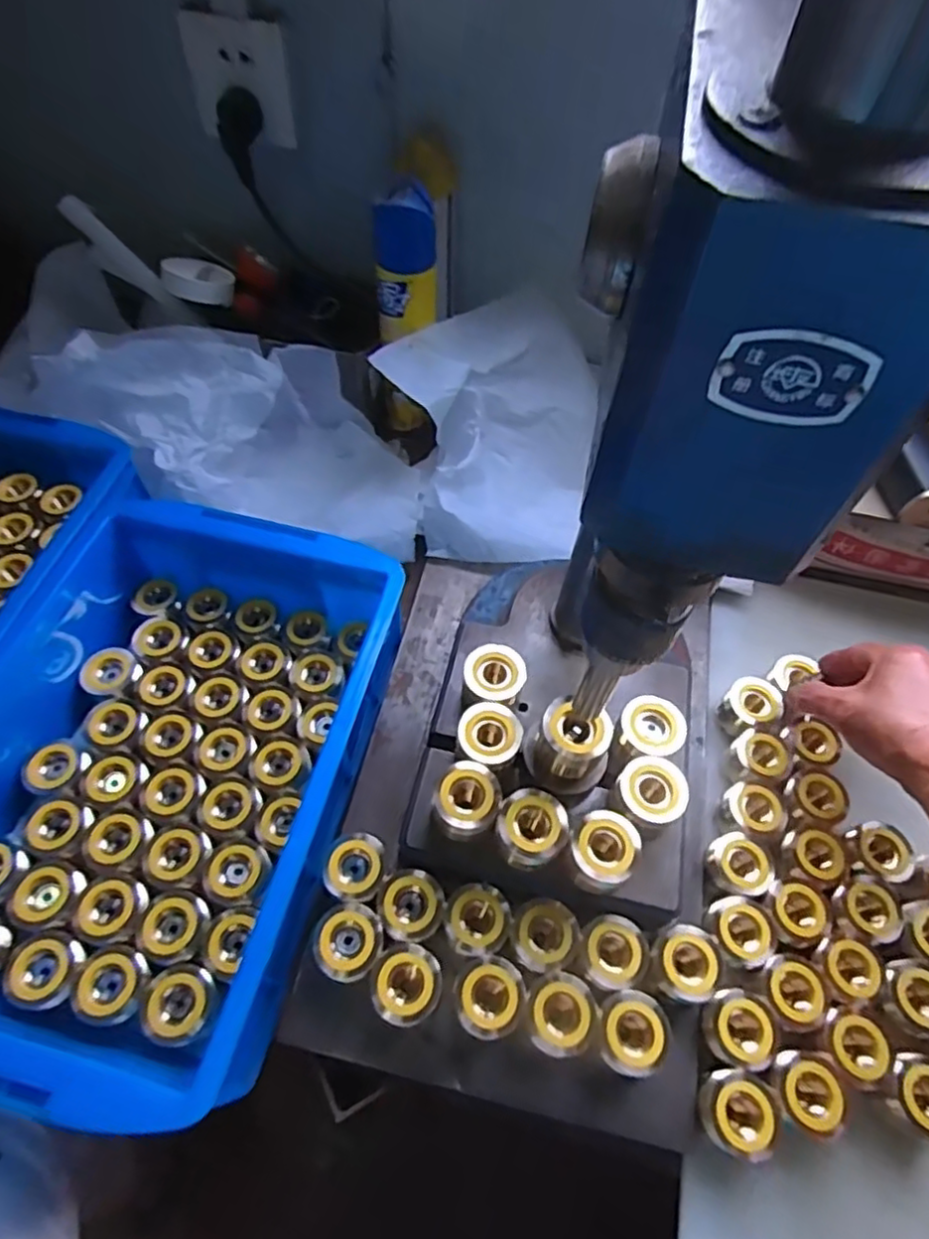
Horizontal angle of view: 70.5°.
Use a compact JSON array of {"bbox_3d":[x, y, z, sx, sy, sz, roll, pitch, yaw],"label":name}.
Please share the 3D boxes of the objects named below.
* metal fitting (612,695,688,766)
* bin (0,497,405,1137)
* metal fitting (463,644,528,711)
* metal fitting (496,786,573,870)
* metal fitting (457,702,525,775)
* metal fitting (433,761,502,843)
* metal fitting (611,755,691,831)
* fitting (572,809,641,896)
[{"bbox_3d":[0.120,0.077,0.431,0.039,0.040,0.038,1,58,-1],"label":"metal fitting"},{"bbox_3d":[-0.197,0.094,0.437,0.244,0.099,0.356,10,58,5],"label":"bin"},{"bbox_3d":[0.020,0.044,0.449,0.041,0.043,0.042,1,58,-1],"label":"metal fitting"},{"bbox_3d":[0.039,0.128,0.395,0.040,0.049,0.038,1,58,-1],"label":"metal fitting"},{"bbox_3d":[0.016,0.077,0.423,0.038,0.038,0.045,13,58,7],"label":"metal fitting"},{"bbox_3d":[0.002,0.111,0.401,0.041,0.042,0.042,1,58,-1],"label":"metal fitting"},{"bbox_3d":[0.113,0.111,0.408,0.039,0.040,0.038,1,58,-1],"label":"metal fitting"},{"bbox_3d":[0.083,0.138,0.391,0.038,0.041,0.040,1,58,-1],"label":"fitting"}]

